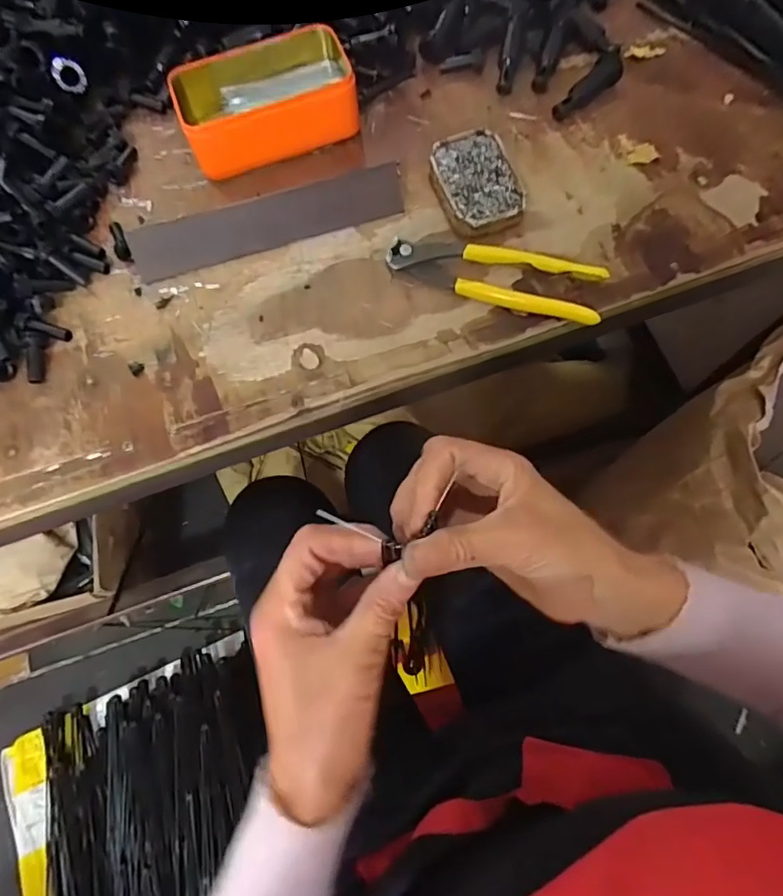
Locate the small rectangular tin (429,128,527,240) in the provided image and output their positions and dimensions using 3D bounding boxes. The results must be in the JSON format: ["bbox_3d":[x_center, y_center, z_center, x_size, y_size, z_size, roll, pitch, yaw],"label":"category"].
[{"bbox_3d":[0.069,-0.214,0.415,0.062,0.019,0.089,-18,73,-4],"label":"small rectangular tin"}]

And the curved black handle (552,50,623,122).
[{"bbox_3d":[0.170,-0.308,0.442,0.024,0.021,0.069,42,79,13],"label":"curved black handle"}]

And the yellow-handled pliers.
[{"bbox_3d":[0.078,-0.133,0.396,0.163,0.018,0.045,13,74,6],"label":"yellow-handled pliers"}]

